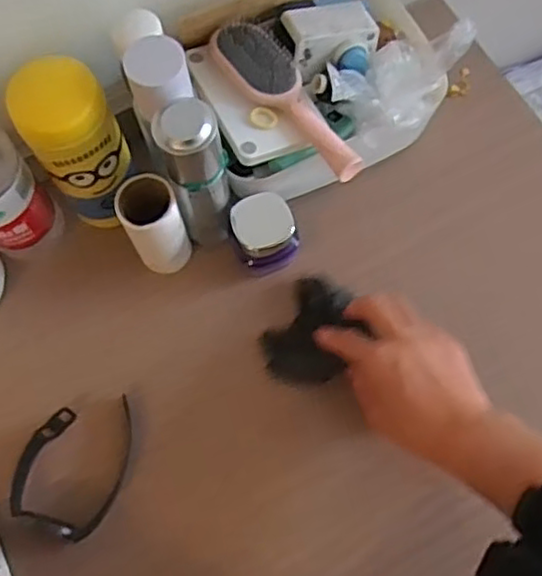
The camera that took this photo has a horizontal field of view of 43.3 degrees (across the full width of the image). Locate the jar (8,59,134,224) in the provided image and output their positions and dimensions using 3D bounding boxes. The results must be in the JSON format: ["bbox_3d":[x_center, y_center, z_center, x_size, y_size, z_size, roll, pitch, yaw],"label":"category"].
[{"bbox_3d":[-0.146,-0.102,0.539,0.070,0.172,0.054,-22,69,-6],"label":"jar"}]

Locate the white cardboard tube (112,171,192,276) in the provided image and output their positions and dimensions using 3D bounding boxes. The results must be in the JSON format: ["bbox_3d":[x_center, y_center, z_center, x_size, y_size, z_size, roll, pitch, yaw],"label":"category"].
[{"bbox_3d":[-0.092,-0.048,0.551,0.047,0.100,0.048,-24,71,-8],"label":"white cardboard tube"}]

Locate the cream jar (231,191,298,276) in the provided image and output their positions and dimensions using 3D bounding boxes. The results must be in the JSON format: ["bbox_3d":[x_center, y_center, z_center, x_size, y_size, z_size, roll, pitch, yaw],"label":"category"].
[{"bbox_3d":[-0.007,-0.043,0.577,0.053,0.061,0.051,-22,71,-7],"label":"cream jar"}]

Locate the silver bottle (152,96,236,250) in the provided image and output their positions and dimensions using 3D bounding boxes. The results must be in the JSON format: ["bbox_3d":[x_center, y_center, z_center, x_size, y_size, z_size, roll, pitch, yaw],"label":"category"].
[{"bbox_3d":[-0.054,-0.080,0.524,0.046,0.165,0.038,-10,70,-3],"label":"silver bottle"}]

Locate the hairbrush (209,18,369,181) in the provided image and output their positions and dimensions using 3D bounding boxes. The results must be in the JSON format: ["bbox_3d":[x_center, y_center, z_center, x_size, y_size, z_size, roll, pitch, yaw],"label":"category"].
[{"bbox_3d":[0.014,-0.151,0.544,0.053,0.028,0.164,-34,70,-11],"label":"hairbrush"}]

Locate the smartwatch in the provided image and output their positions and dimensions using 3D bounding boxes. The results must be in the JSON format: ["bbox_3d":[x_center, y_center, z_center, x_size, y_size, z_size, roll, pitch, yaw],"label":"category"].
[{"bbox_3d":[-0.155,0.132,0.525,0.083,0.023,0.109,10,69,7],"label":"smartwatch"}]

